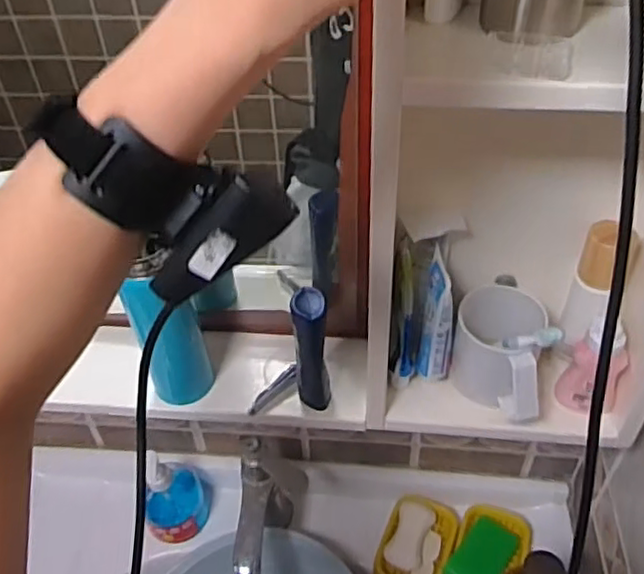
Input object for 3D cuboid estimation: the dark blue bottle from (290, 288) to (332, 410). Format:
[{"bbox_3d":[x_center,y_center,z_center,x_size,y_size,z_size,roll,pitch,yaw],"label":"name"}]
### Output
[{"bbox_3d":[-0.010,0.060,0.608,0.031,0.141,0.024,-1,44,2],"label":"dark blue bottle"}]

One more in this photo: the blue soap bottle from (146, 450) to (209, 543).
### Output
[{"bbox_3d":[-0.199,0.271,0.868,0.088,0.142,0.069,-19,46,-16],"label":"blue soap bottle"}]

